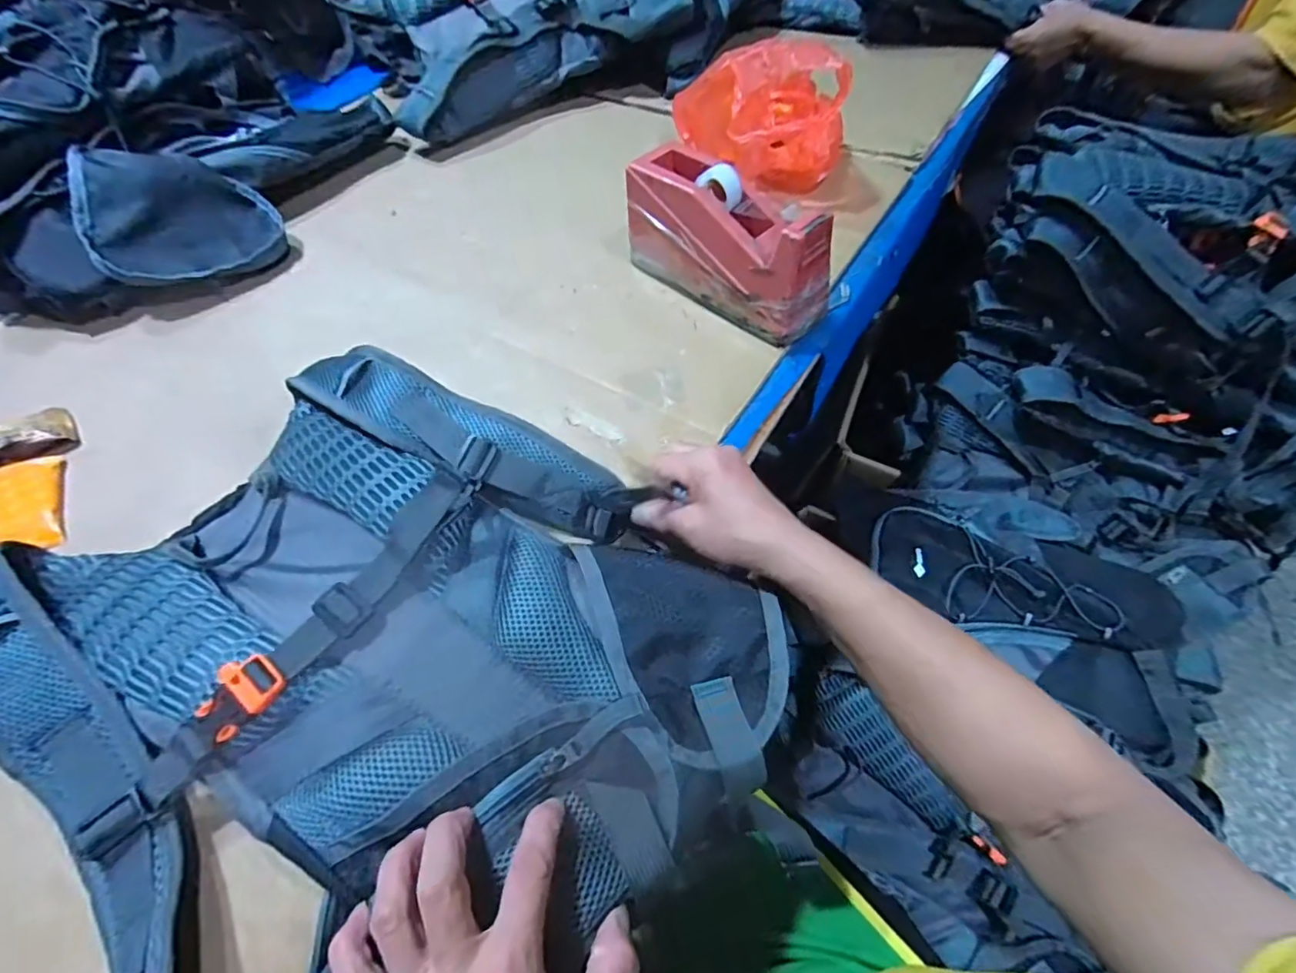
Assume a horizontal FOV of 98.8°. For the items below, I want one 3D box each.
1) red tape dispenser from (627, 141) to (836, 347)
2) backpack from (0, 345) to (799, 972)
[{"bbox_3d":[0.071,-0.229,0.520,0.207,0.101,0.066,39,65,25],"label":"red tape dispenser"},{"bbox_3d":[-0.168,0.108,0.325,0.413,0.069,0.364,31,62,21],"label":"backpack"}]

